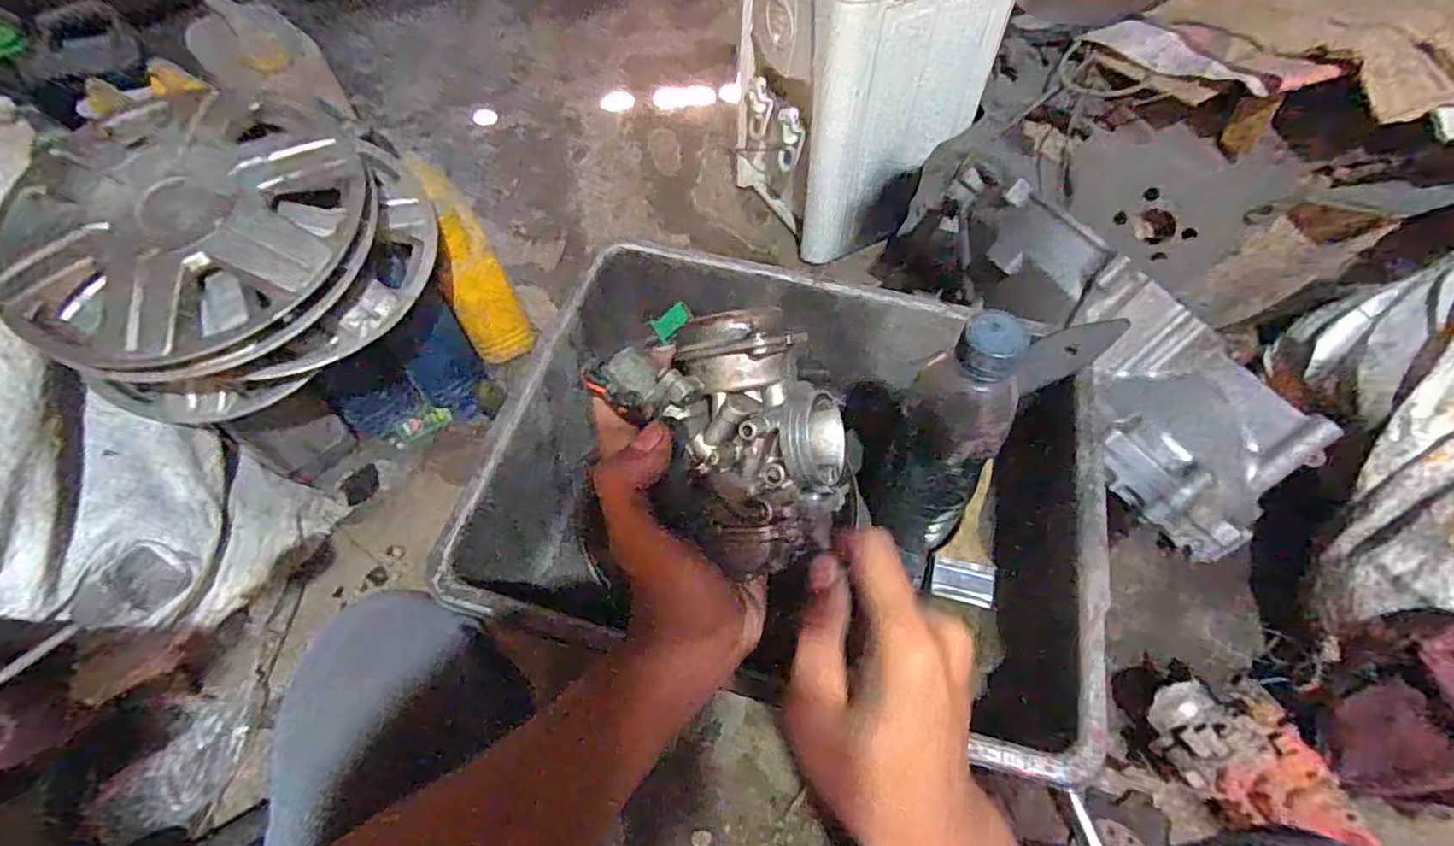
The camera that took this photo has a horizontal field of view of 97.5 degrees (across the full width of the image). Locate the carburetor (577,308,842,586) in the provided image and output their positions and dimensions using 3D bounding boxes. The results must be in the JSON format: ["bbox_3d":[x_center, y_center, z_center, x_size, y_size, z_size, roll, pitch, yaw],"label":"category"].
[{"bbox_3d":[0.000,0.003,0.282,0.084,0.078,0.118,-37,66,-21],"label":"carburetor"}]

